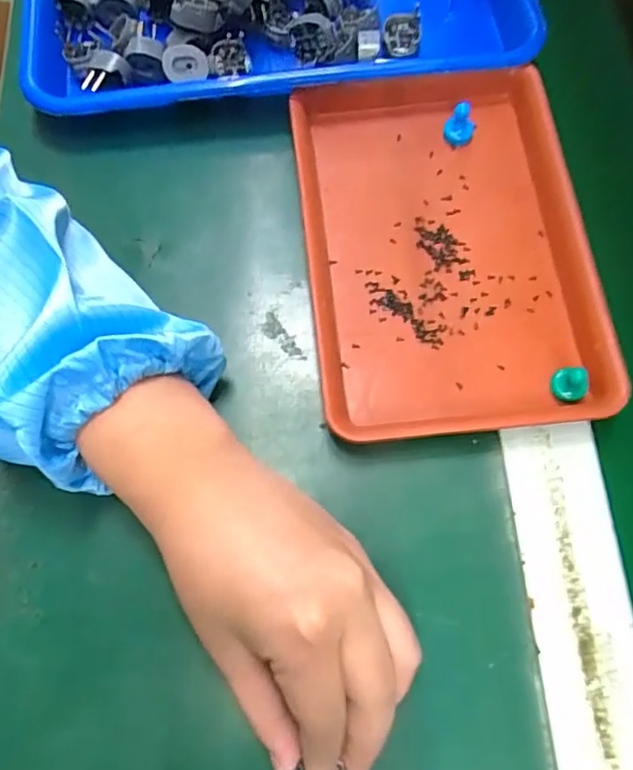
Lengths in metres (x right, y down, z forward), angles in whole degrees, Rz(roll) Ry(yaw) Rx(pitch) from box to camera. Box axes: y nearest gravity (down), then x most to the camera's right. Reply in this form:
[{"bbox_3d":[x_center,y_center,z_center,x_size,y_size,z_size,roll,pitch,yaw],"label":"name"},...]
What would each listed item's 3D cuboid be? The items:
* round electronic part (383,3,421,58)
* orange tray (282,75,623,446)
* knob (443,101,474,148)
[{"bbox_3d":[0.056,-0.234,0.386,0.023,0.018,0.023,0,71,1],"label":"round electronic part"},{"bbox_3d":[0.079,-0.083,0.343,0.166,0.022,0.231,-6,71,-1],"label":"orange tray"},{"bbox_3d":[0.090,-0.163,0.366,0.018,0.023,0.018,15,72,6],"label":"knob"}]

